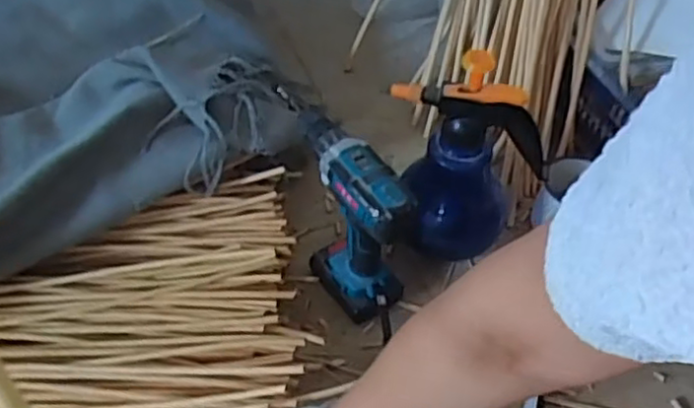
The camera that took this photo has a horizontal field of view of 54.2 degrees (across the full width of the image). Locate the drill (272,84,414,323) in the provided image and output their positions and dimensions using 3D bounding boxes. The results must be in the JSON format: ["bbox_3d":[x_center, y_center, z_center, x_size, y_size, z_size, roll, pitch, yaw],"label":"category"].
[{"bbox_3d":[0.001,0.017,0.797,0.073,0.195,0.179,-25,58,-24],"label":"drill"}]

